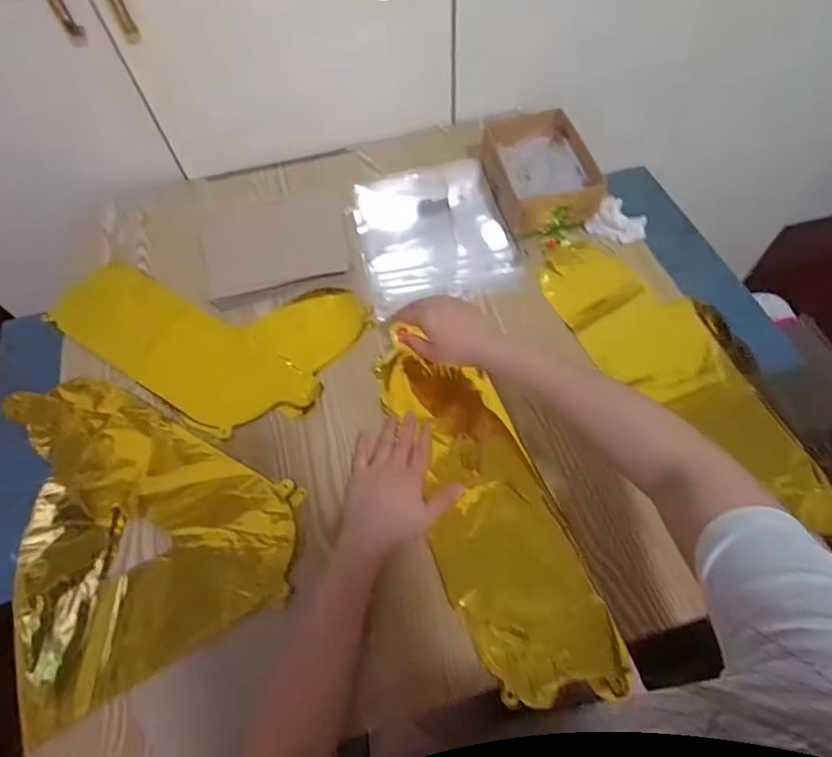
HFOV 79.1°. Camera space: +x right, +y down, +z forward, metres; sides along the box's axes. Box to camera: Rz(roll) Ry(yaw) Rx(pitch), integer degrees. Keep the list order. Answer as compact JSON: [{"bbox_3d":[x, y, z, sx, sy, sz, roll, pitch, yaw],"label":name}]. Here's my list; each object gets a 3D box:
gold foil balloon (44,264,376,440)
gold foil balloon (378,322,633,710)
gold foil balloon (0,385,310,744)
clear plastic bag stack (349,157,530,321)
[{"bbox_3d":[-0.272,-0.079,0.663,0.375,0.012,0.233,28,64,17],"label":"gold foil balloon"},{"bbox_3d":[0.070,0.124,0.548,0.132,0.029,0.401,-18,59,-9],"label":"gold foil balloon"},{"bbox_3d":[-0.297,0.120,0.537,0.274,0.015,0.345,-26,62,-13],"label":"gold foil balloon"},{"bbox_3d":[0.021,-0.222,0.722,0.212,0.016,0.285,-12,60,-5],"label":"clear plastic bag stack"}]

